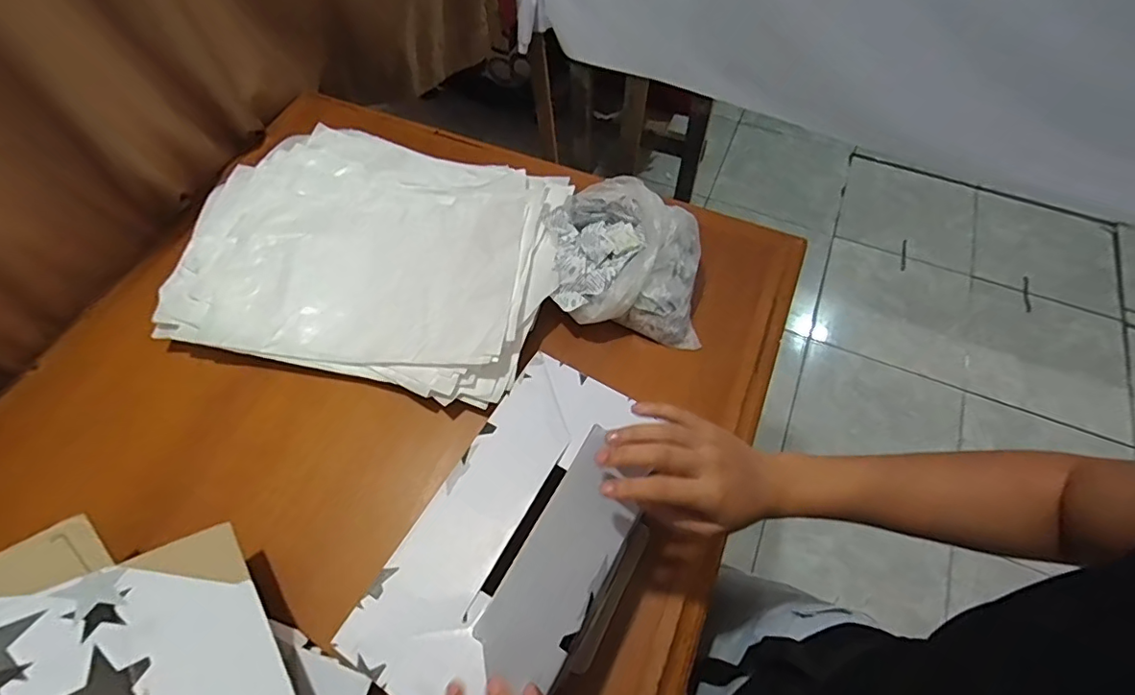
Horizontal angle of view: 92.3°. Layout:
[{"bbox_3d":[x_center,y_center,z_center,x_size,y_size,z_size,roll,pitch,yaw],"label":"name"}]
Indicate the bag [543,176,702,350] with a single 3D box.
[{"bbox_3d":[0.065,-0.103,0.636,0.176,0.087,0.171,3,60,3],"label":"bag"}]

